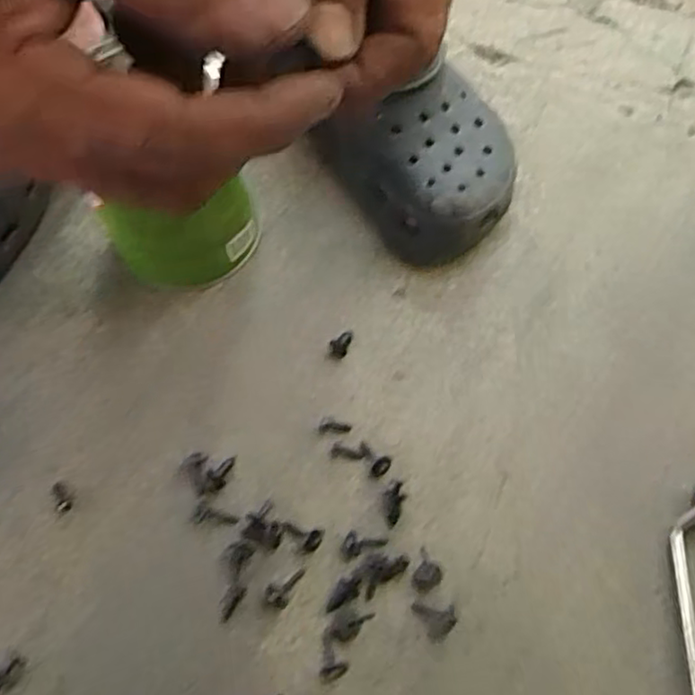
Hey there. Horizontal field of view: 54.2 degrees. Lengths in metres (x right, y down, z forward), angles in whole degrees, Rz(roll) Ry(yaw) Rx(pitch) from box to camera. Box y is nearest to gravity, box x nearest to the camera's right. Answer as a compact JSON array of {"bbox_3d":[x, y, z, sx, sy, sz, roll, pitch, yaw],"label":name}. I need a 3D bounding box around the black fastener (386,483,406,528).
[{"bbox_3d":[0.030,0.098,0.423,0.009,0.004,0.027,18,68,8],"label":"black fastener"}]

